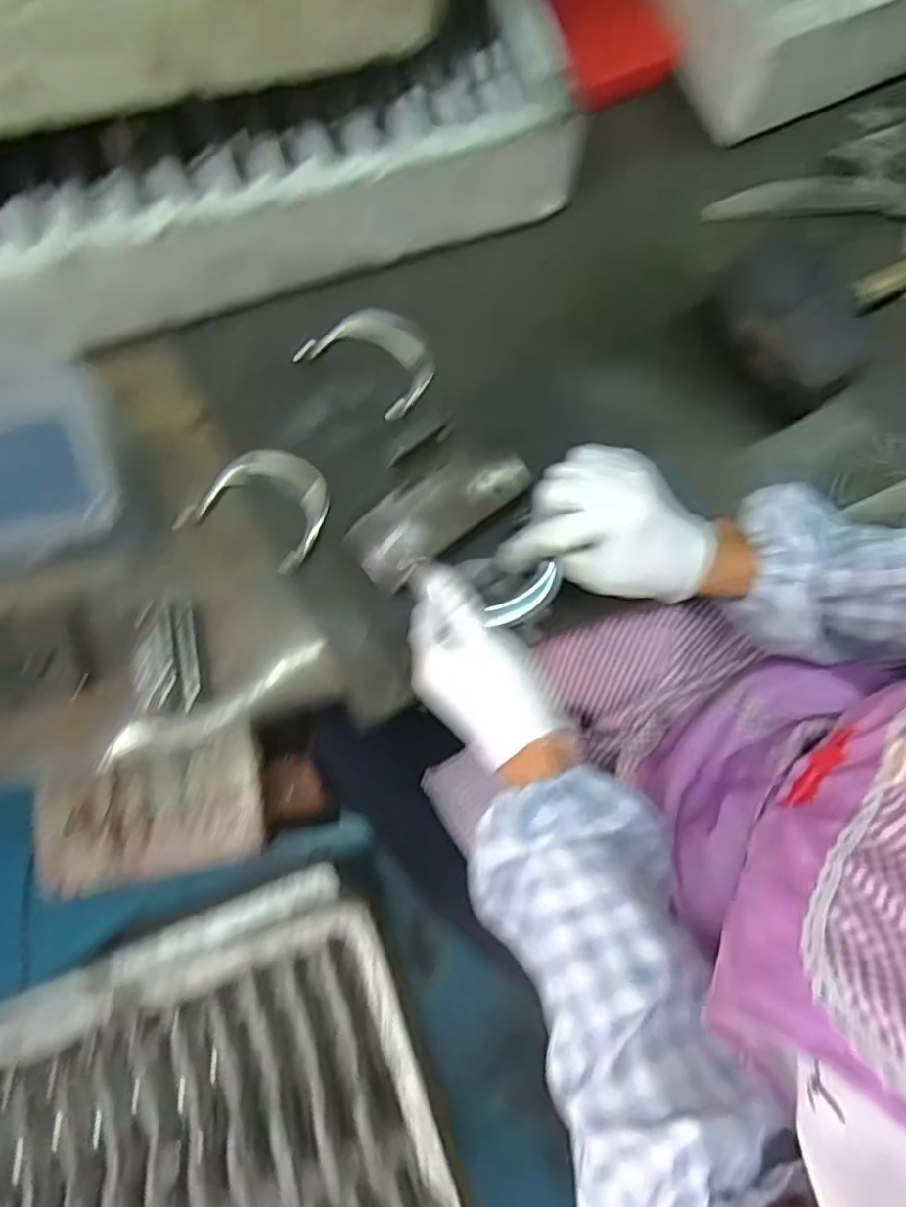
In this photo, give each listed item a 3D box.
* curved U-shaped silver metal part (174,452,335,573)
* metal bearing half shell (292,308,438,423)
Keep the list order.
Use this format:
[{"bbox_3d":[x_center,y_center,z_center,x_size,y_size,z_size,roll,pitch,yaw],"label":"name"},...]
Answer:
[{"bbox_3d":[-0.133,-0.072,0.477,0.091,0.028,0.083,22,79,4],"label":"curved U-shaped silver metal part"},{"bbox_3d":[-0.057,-0.188,0.499,0.093,0.021,0.079,35,80,6],"label":"metal bearing half shell"}]

